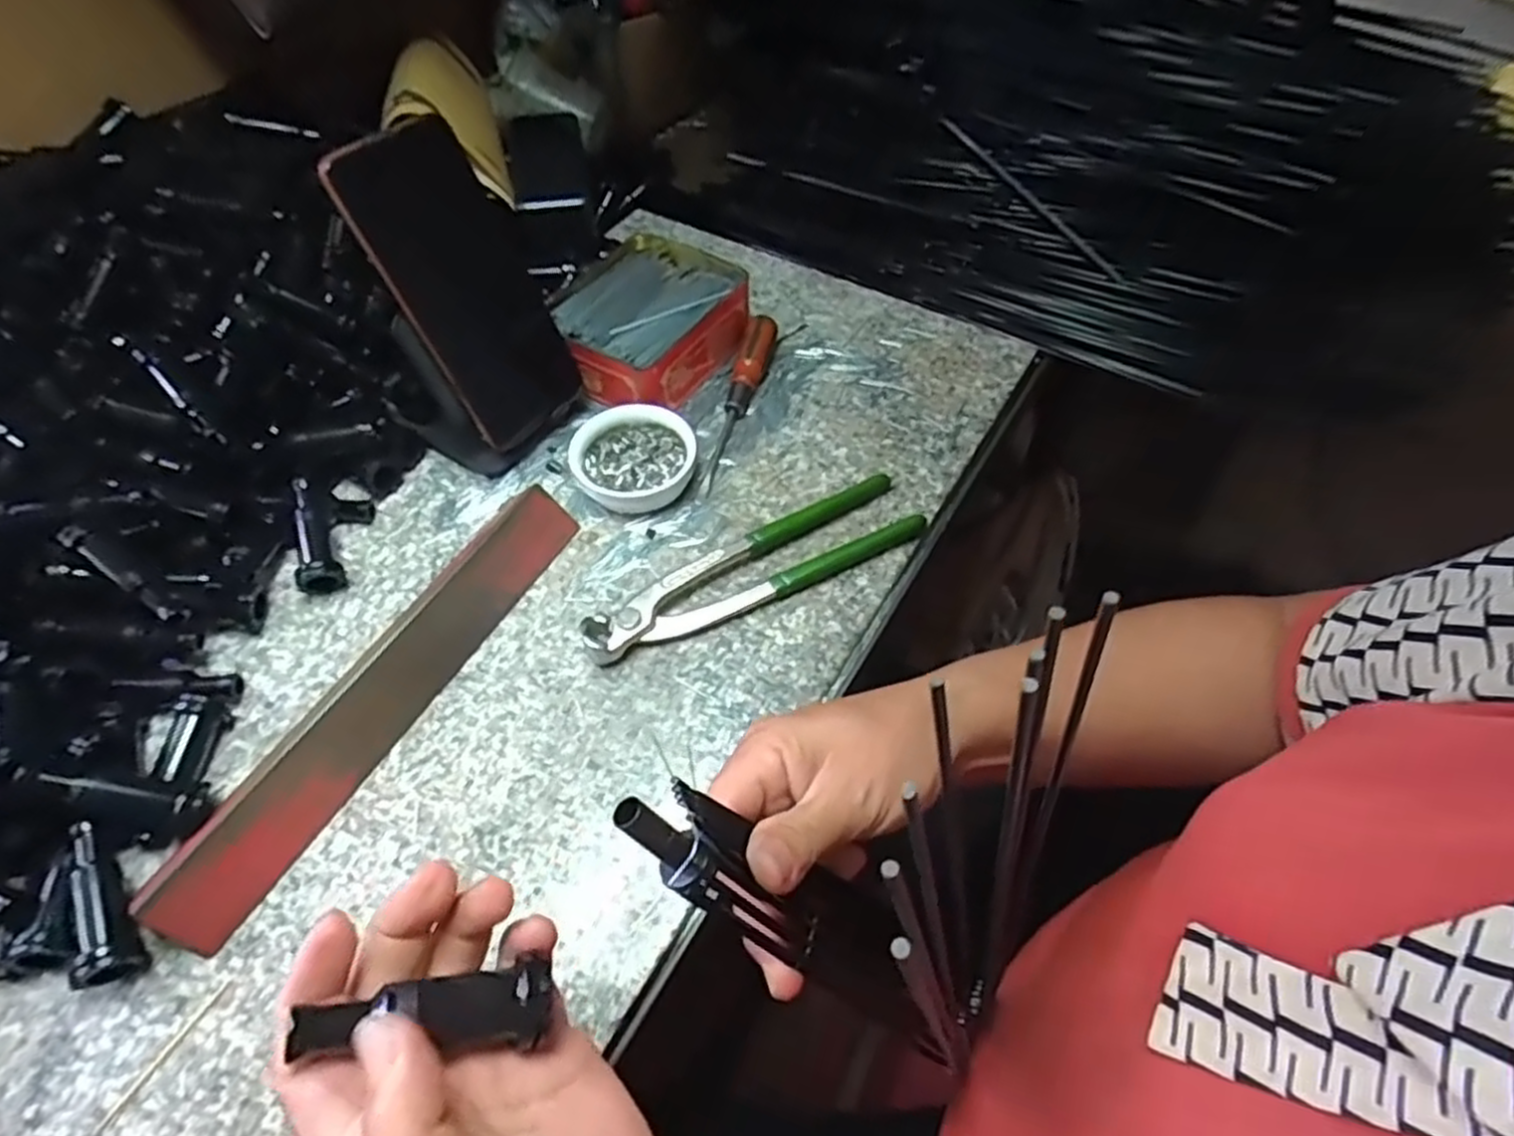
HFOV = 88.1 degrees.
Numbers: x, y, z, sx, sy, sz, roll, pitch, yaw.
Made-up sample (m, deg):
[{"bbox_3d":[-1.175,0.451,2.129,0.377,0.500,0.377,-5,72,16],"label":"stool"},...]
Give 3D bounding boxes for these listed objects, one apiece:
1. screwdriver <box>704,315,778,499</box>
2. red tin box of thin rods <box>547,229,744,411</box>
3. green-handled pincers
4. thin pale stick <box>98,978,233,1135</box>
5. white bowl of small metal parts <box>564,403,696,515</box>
[{"bbox_3d":[-0.014,-0.109,0.504,0.020,0.023,0.142,13,55,9],"label":"screwdriver"},{"bbox_3d":[-0.074,-0.165,0.528,0.110,0.043,0.125,29,60,20],"label":"red tin box of thin rods"},{"bbox_3d":[-0.003,-0.002,0.429,0.193,0.015,0.044,-22,57,-15],"label":"green-handled pincers"},{"bbox_3d":[-0.231,0.189,0.306,0.004,0.004,0.057,26,59,18],"label":"thin pale stick"},{"bbox_3d":[-0.075,-0.066,0.471,0.071,0.027,0.064,-22,57,-15],"label":"white bowl of small metal parts"}]

